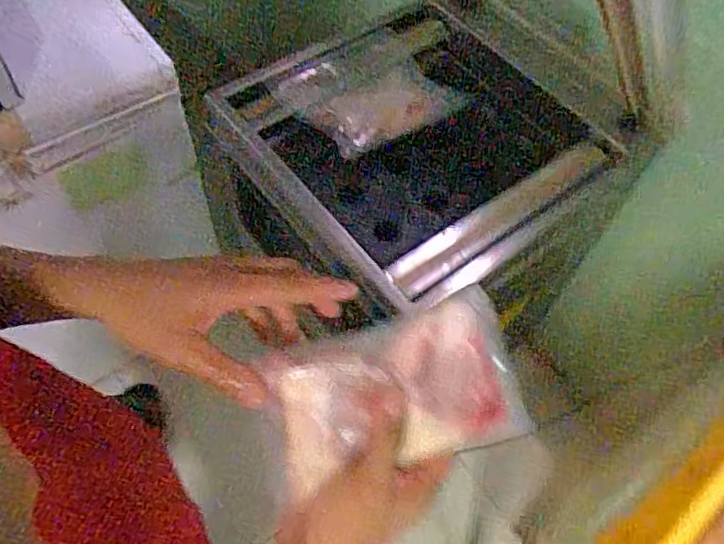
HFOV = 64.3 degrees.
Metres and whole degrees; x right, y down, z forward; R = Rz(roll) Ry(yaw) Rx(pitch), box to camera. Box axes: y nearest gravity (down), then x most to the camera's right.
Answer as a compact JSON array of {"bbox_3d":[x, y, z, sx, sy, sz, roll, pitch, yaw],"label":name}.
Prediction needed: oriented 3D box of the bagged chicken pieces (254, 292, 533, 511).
[{"bbox_3d":[0.027,0.085,0.400,0.182,0.042,0.106,-15,79,-13],"label":"bagged chicken pieces"}]

